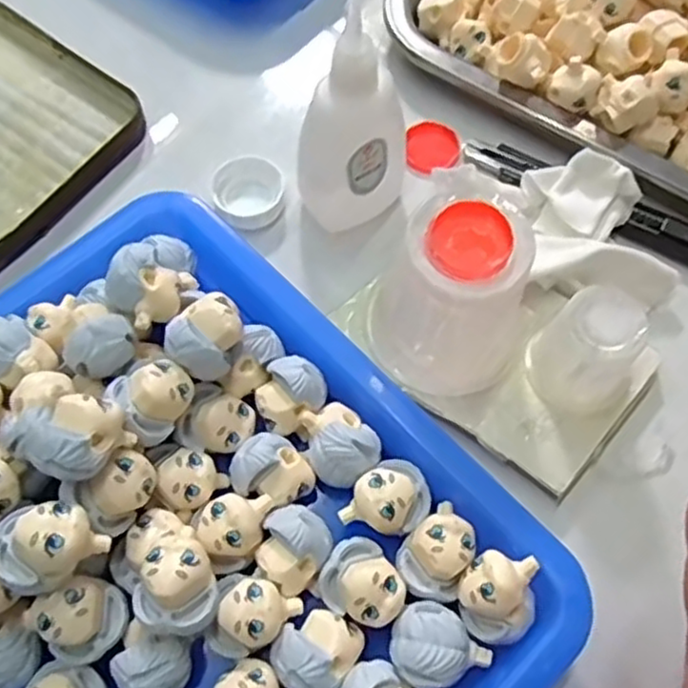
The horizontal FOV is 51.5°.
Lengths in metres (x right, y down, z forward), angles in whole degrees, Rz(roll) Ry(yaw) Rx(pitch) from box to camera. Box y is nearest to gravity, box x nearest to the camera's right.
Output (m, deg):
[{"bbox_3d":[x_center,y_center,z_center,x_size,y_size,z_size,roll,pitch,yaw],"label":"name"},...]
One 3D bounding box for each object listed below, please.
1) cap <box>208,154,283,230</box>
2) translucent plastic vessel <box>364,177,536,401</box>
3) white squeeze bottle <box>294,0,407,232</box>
[{"bbox_3d":[-0.040,-0.064,0.302,0.030,0.009,0.032,0,67,-1],"label":"cap"},{"bbox_3d":[0.037,-0.017,0.236,0.046,0.050,0.048,0,67,-1],"label":"translucent plastic vessel"},{"bbox_3d":[0.004,-0.077,0.263,0.029,0.089,0.034,37,71,13],"label":"white squeeze bottle"}]

